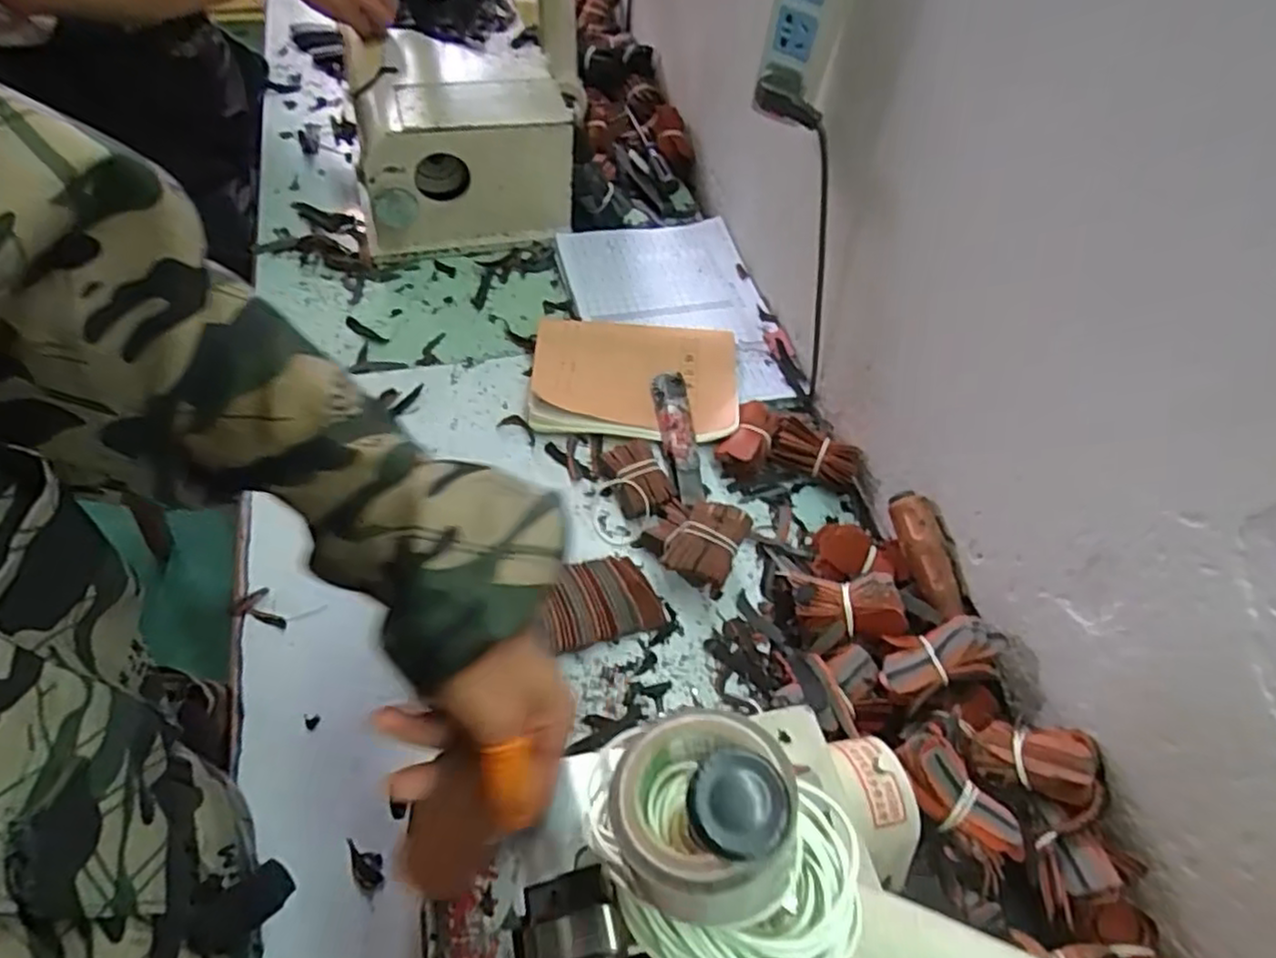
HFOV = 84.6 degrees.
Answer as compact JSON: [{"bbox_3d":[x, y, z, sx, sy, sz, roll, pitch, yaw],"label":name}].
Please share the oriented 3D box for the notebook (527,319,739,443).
[{"bbox_3d":[-0.002,-0.103,0.703,0.203,0.024,0.138,2,56,-4],"label":"notebook"}]

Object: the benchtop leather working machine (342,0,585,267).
[{"bbox_3d":[-0.201,-0.458,0.778,0.271,0.312,0.280,-5,57,-8],"label":"benchtop leather working machine"}]

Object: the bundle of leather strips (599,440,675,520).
[{"bbox_3d":[-0.002,-0.004,0.636,0.046,0.027,0.076,-15,59,-15],"label":"bundle of leather strips"}]

